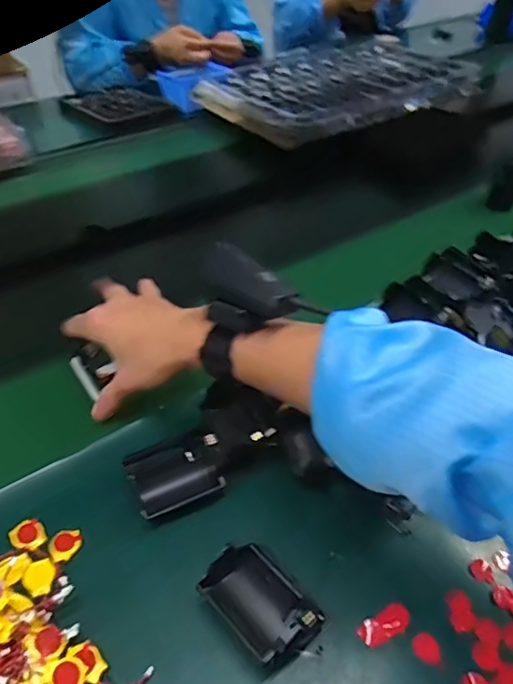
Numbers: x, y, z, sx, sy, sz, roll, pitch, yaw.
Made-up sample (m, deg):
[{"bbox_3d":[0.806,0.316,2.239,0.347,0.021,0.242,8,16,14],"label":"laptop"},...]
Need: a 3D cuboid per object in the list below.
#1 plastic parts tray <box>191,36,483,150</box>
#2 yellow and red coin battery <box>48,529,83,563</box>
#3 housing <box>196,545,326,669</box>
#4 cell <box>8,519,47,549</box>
[{"bbox_3d":[0.176,-0.540,1.098,0.565,0.056,0.389,-25,49,-24],"label":"plastic parts tray"},{"bbox_3d":[-0.137,0.145,0.383,0.022,0.004,0.023,-26,49,-27],"label":"yellow and red coin battery"},{"bbox_3d":[0.001,0.170,0.348,0.054,0.024,0.074,-33,52,-32],"label":"housing"},{"bbox_3d":[-0.166,0.139,0.386,0.022,0.004,0.024,1,42,-1],"label":"cell"}]

